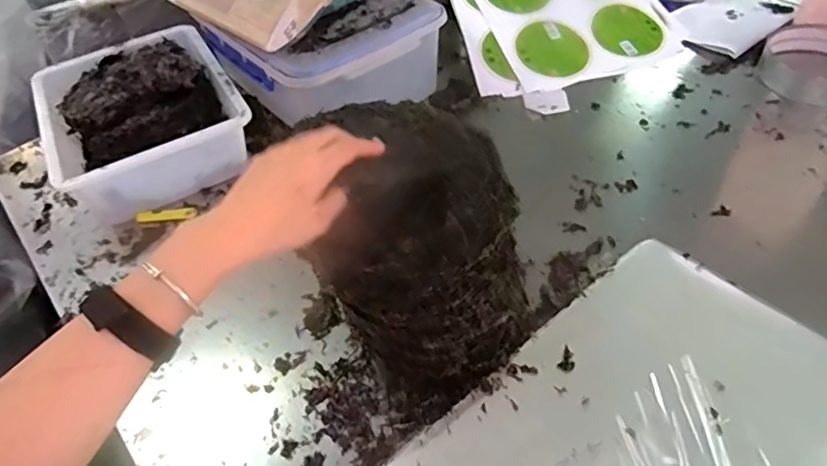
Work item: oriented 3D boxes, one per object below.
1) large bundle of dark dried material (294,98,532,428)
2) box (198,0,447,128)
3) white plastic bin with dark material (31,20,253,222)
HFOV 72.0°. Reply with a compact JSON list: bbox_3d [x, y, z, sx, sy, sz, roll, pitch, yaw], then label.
[{"bbox_3d":[0.006,0.011,0.598,0.195,0.224,0.235,-31,51,-22],"label":"large bundle of dark dried material"},{"bbox_3d":[-0.146,-0.310,0.964,0.288,0.150,0.312,-32,52,-23],"label":"box"},{"bbox_3d":[-0.434,-0.203,0.886,0.281,0.116,0.340,-26,50,-18],"label":"white plastic bin with dark material"}]

